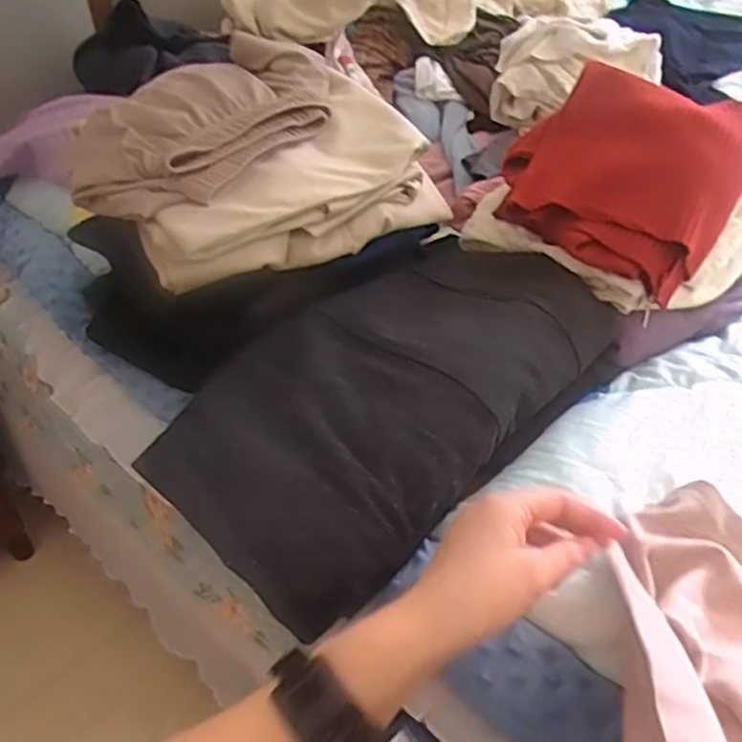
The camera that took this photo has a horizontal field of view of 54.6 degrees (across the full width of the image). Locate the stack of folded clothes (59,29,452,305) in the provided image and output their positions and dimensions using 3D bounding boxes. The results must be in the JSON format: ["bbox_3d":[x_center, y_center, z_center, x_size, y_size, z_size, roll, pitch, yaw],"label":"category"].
[{"bbox_3d":[-0.093,-0.189,0.649,0.302,0.140,0.175,-32,44,-32],"label":"stack of folded clothes"}]

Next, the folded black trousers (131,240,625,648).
[{"bbox_3d":[0.029,0.009,0.606,0.206,0.099,0.407,28,47,37],"label":"folded black trousers"}]

